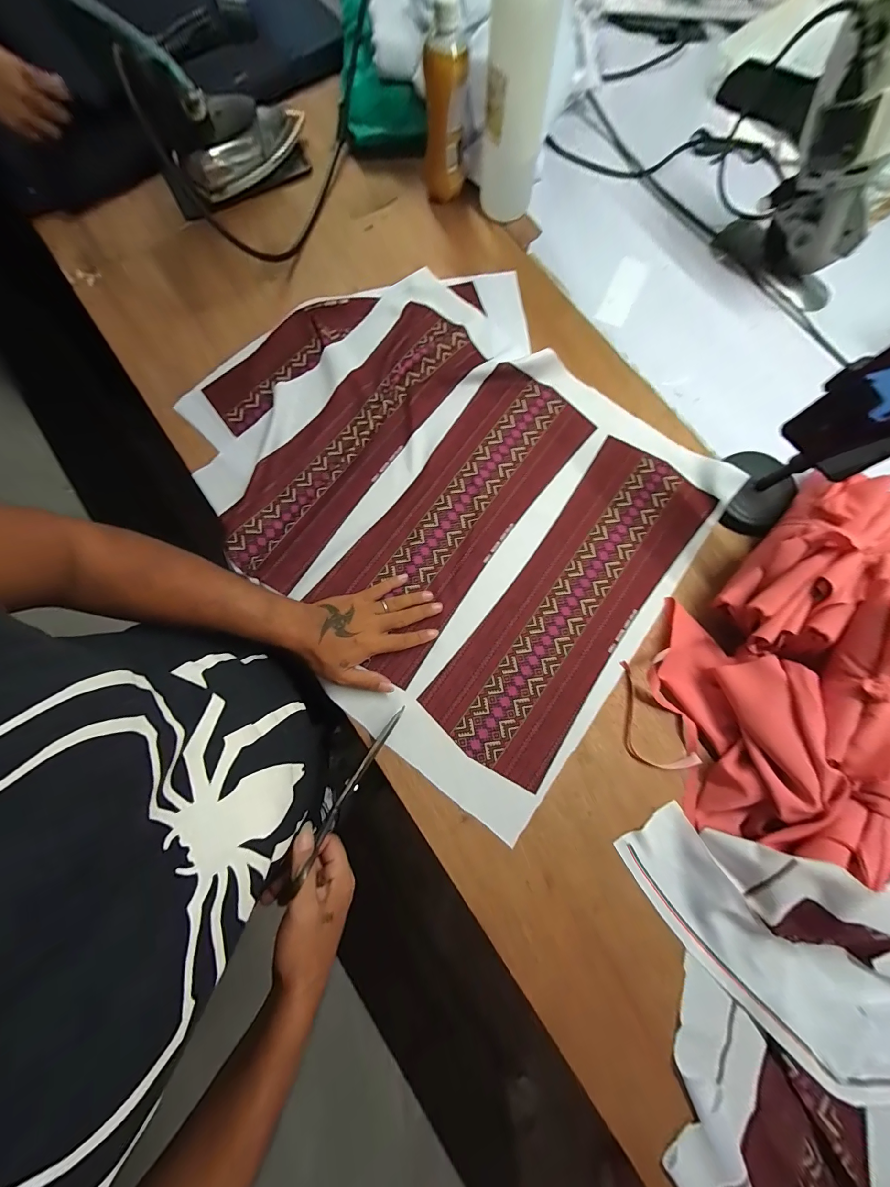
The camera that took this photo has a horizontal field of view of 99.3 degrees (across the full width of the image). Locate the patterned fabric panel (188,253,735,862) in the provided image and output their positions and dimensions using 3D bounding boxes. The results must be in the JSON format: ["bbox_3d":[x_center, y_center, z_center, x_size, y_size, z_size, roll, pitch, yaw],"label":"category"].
[{"bbox_3d":[0.012,-0.138,0.511,0.519,0.016,0.681,-39,82,-8],"label":"patterned fabric panel"}]

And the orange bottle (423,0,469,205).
[{"bbox_3d":[-0.002,-0.667,0.522,0.061,0.176,0.063,-3,79,0],"label":"orange bottle"}]

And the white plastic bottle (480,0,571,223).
[{"bbox_3d":[0.097,-0.664,0.498,0.084,0.229,0.099,12,79,3],"label":"white plastic bottle"}]

